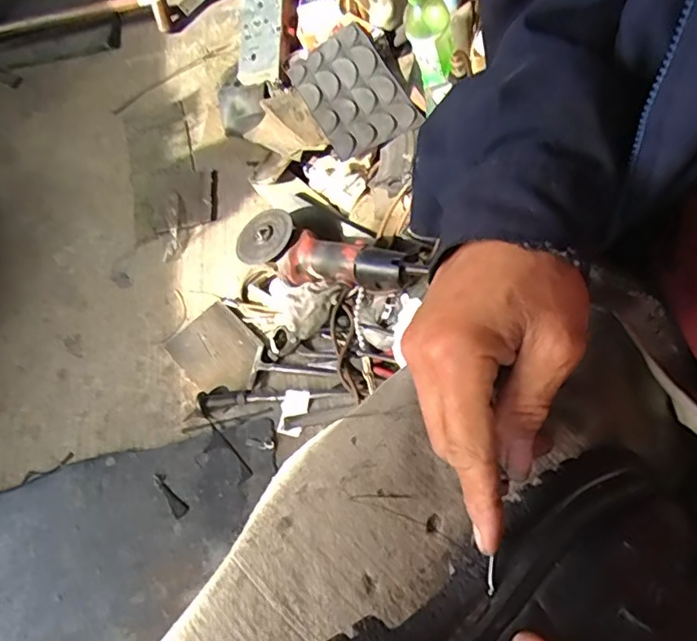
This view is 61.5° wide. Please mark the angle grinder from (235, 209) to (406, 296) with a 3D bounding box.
[{"bbox_3d":[-0.035,-0.094,0.766,0.233,0.076,0.083,14,65,15],"label":"angle grinder"}]

